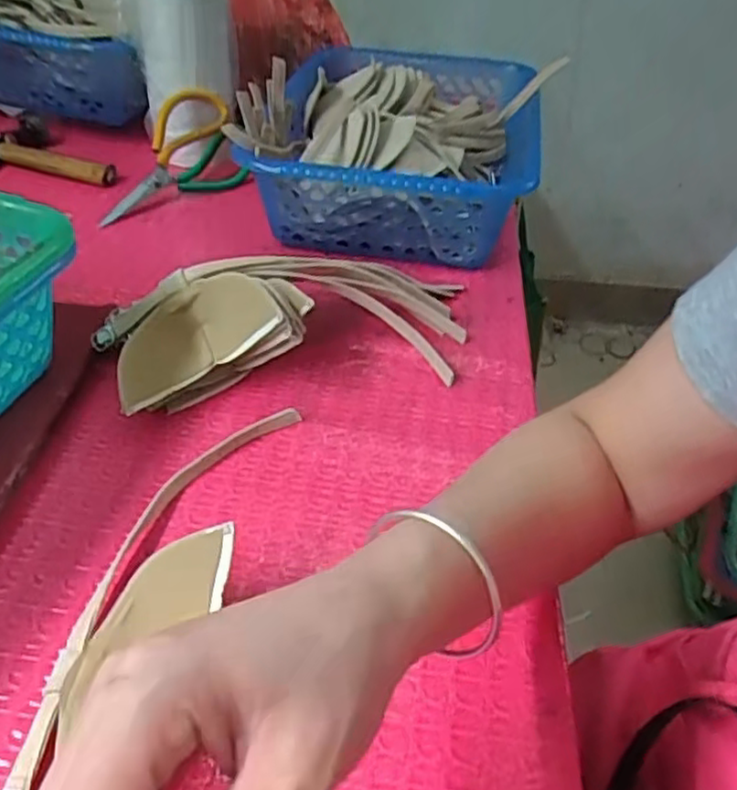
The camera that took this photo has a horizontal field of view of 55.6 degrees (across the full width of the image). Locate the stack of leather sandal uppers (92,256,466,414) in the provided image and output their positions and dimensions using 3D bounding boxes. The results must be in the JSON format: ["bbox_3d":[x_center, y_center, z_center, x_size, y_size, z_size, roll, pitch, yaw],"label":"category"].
[{"bbox_3d":[-0.047,-0.057,0.505,0.281,0.070,0.113,-10,42,-16],"label":"stack of leather sandal uppers"}]

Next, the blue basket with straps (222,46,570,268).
[{"bbox_3d":[0.038,-0.247,0.689,0.240,0.121,0.325,13,41,9],"label":"blue basket with straps"}]

